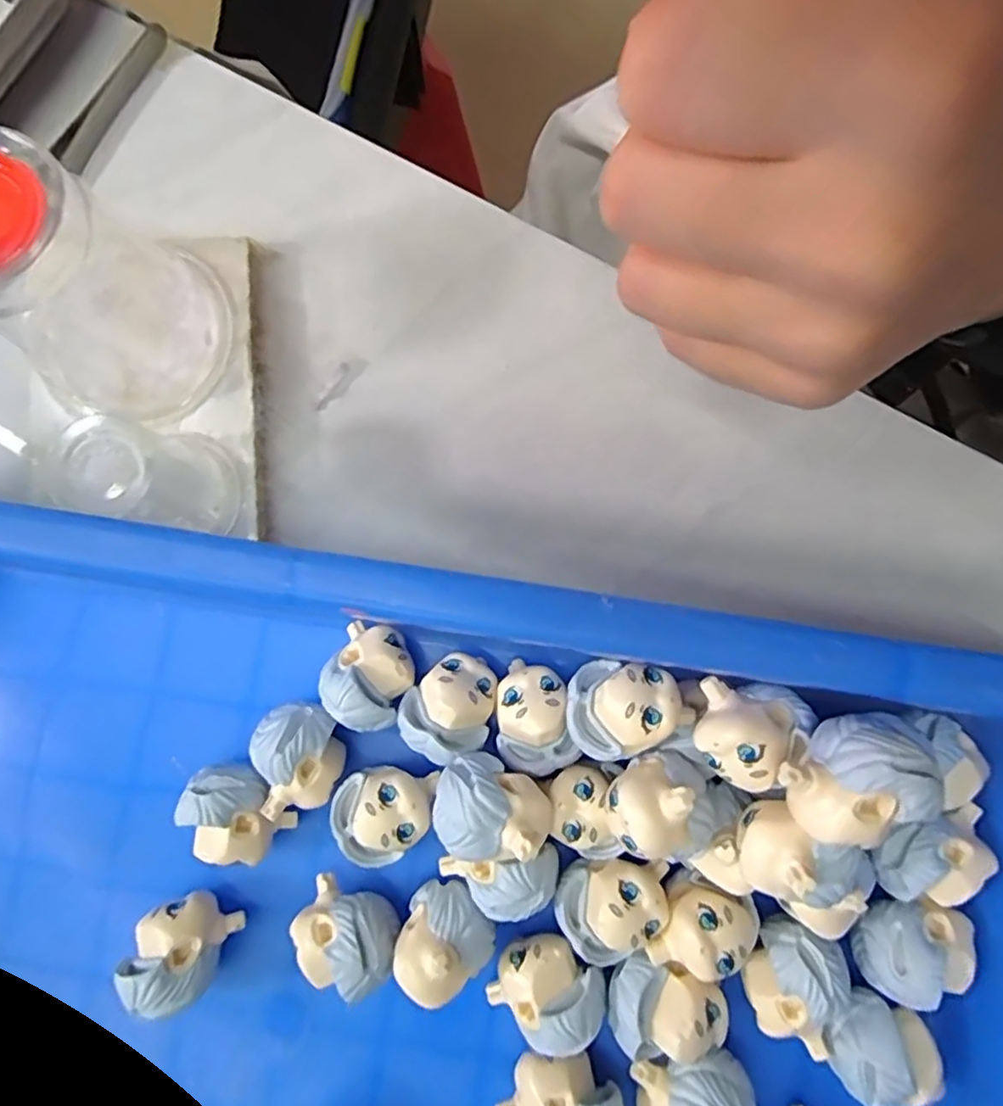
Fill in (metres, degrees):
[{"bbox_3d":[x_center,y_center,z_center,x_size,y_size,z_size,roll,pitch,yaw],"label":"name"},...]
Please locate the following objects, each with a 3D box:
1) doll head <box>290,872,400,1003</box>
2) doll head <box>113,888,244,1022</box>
[{"bbox_3d":[-0.040,0.100,0.171,0.026,0.027,0.022,16,83,3],"label":"doll head"},{"bbox_3d":[-0.083,0.103,0.170,0.023,0.023,0.024,30,84,5],"label":"doll head"}]

